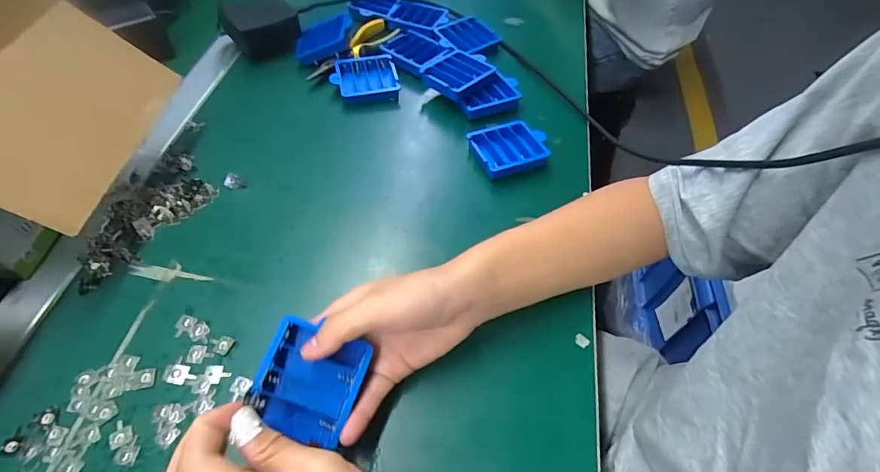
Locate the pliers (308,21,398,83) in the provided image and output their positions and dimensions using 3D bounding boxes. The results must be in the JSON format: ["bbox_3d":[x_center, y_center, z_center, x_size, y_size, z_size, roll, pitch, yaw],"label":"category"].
[{"bbox_3d":[-0.108,-0.239,0.575,0.050,0.012,0.143,27,58,14],"label":"pliers"}]

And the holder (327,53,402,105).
[{"bbox_3d":[-0.091,-0.193,0.547,0.078,0.017,0.066,-8,56,-9],"label":"holder"}]

